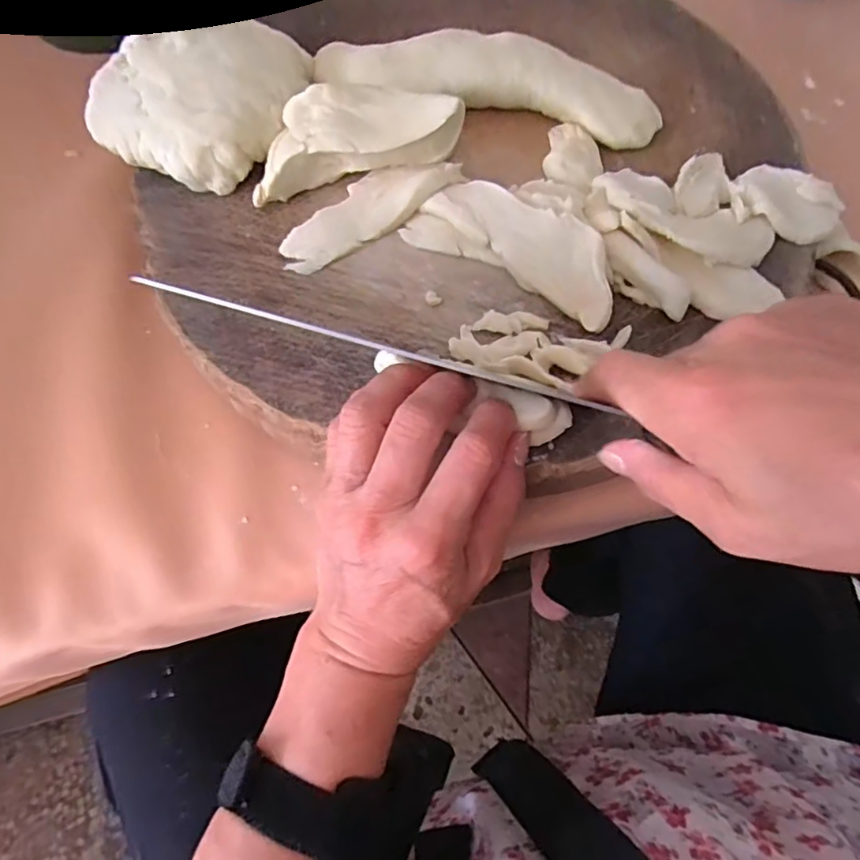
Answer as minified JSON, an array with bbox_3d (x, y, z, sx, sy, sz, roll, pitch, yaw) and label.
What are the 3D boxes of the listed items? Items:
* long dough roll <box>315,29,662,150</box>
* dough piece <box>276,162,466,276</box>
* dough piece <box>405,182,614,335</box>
[{"bbox_3d":[0.033,-0.193,0.322,0.184,0.024,0.050,10,68,3],"label":"long dough roll"},{"bbox_3d":[-0.031,-0.114,0.291,0.098,0.010,0.032,-32,72,-13],"label":"dough piece"},{"bbox_3d":[0.042,-0.090,0.279,0.107,0.008,0.042,30,97,15],"label":"dough piece"}]

